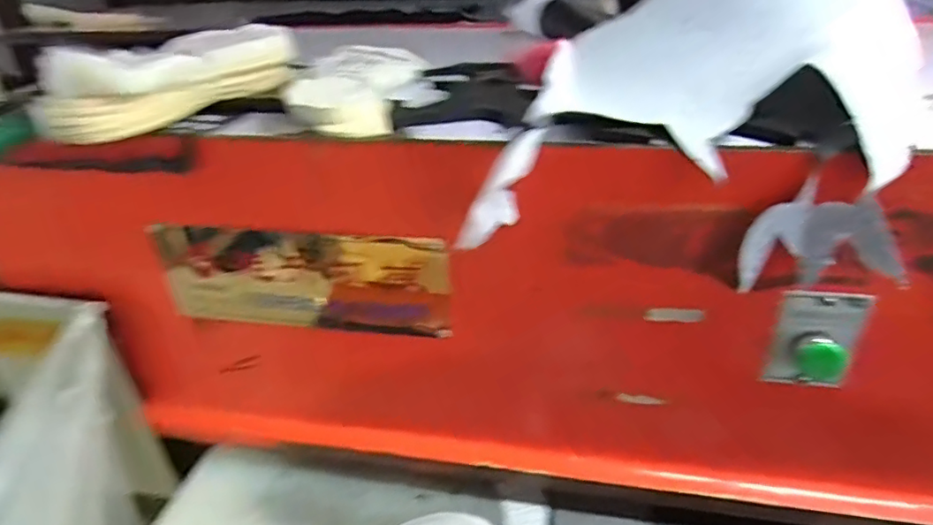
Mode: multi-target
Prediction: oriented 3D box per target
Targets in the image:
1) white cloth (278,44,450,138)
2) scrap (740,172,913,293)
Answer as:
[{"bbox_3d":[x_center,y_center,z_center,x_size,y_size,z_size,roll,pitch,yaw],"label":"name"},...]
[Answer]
[{"bbox_3d":[-0.092,-0.178,0.564,0.132,0.035,0.247,-1,28,-3],"label":"white cloth"},{"bbox_3d":[0.239,-0.011,0.381,0.092,0.076,0.037,22,34,33],"label":"scrap"}]

